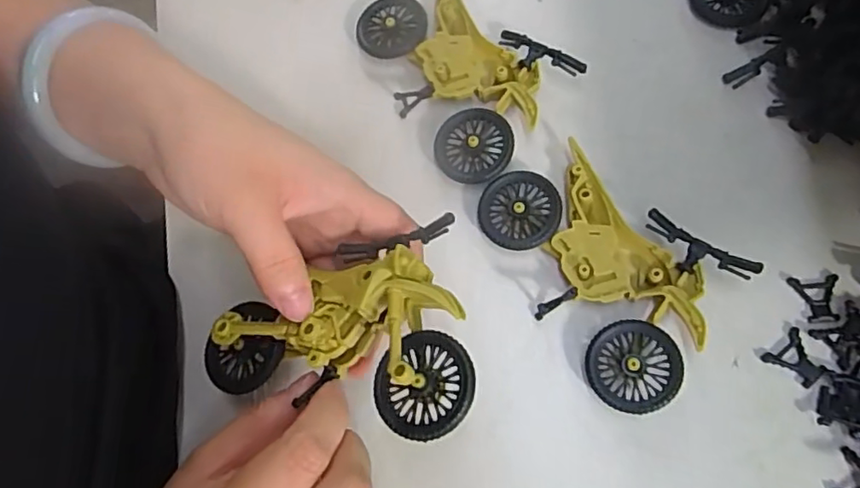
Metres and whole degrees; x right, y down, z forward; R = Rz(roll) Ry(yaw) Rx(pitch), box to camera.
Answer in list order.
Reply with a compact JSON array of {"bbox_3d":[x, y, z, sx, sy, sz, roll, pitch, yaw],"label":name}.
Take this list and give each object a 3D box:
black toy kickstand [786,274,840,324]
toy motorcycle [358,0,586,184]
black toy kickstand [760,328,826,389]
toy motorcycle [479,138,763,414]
[{"bbox_3d":[0.167,0.024,0.254,0.019,0.004,0.020,-7,72,5],"label":"black toy kickstand"},{"bbox_3d":[0.018,-0.092,0.300,0.077,0.023,0.112,-33,72,-4],"label":"toy motorcycle"},{"bbox_3d":[0.154,0.050,0.251,0.019,0.006,0.020,-38,72,-6],"label":"black toy kickstand"},{"bbox_3d":[0.072,0.009,0.260,0.112,0.025,0.076,42,82,17],"label":"toy motorcycle"}]

